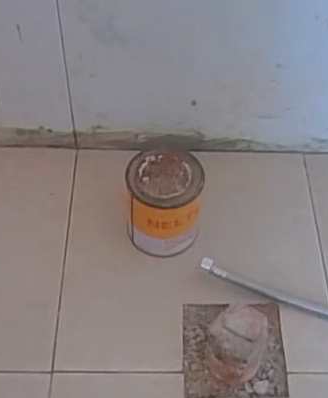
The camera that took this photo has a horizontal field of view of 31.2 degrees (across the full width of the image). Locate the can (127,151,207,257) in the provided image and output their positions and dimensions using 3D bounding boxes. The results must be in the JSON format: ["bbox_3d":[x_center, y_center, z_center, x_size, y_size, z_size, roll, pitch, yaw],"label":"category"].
[{"bbox_3d":[0.000,0.009,0.652,0.080,0.113,0.073,2,53,-2],"label":"can"}]

